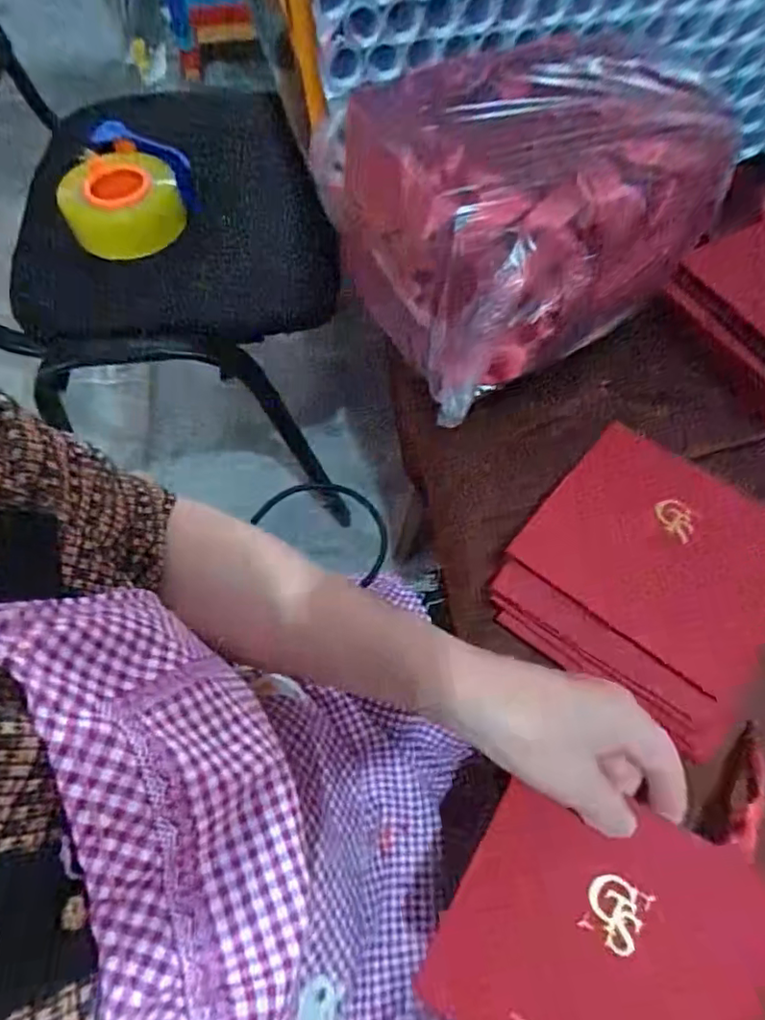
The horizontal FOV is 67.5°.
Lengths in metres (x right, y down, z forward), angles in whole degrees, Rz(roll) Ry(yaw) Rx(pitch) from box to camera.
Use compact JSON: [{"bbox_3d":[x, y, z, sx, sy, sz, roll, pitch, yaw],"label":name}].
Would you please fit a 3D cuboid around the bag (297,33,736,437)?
[{"bbox_3d":[0.089,-0.219,0.422,0.262,0.120,0.201,-35,67,-16],"label":"bag"}]

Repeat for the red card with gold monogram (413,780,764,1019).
[{"bbox_3d":[0.108,0.217,0.283,0.141,0.007,0.137,25,77,19],"label":"red card with gold monogram"}]

